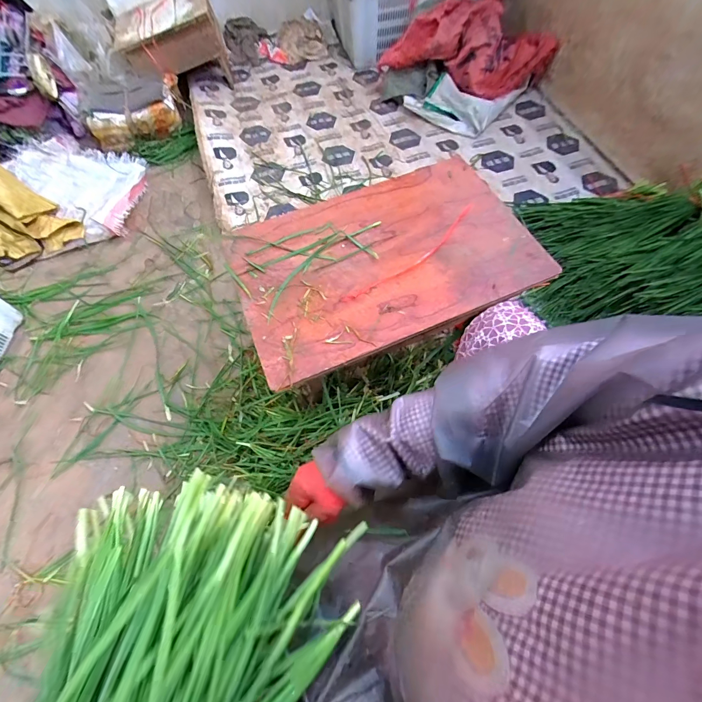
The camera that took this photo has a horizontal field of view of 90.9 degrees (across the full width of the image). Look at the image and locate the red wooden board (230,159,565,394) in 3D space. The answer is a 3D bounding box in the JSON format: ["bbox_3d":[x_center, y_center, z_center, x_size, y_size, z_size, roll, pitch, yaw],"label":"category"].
[{"bbox_3d":[0.069,-0.193,0.707,0.597,0.038,0.394,-23,65,-7],"label":"red wooden board"}]

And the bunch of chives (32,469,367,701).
[{"bbox_3d":[-0.181,0.327,0.277,0.249,0.103,0.418,18,67,12],"label":"bunch of chives"}]

